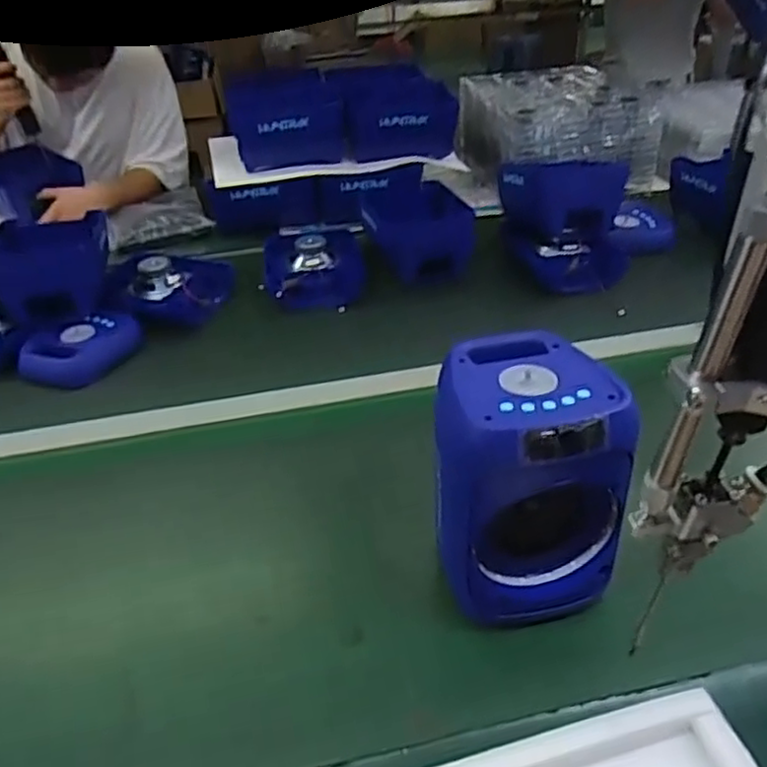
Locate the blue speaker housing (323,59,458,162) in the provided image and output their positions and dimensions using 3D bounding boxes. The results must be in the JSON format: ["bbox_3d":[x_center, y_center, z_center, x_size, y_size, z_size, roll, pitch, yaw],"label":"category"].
[{"bbox_3d":[0.015,-0.631,1.570,0.253,0.140,0.366,-9,36,-8],"label":"blue speaker housing"}]

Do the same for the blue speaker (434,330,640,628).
[{"bbox_3d":[0.130,0.086,0.680,0.150,0.221,0.177,-7,36,-5],"label":"blue speaker"}]

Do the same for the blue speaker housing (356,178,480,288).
[{"bbox_3d":[0.061,-0.298,1.337,0.195,0.128,0.229,-13,37,-13],"label":"blue speaker housing"}]

